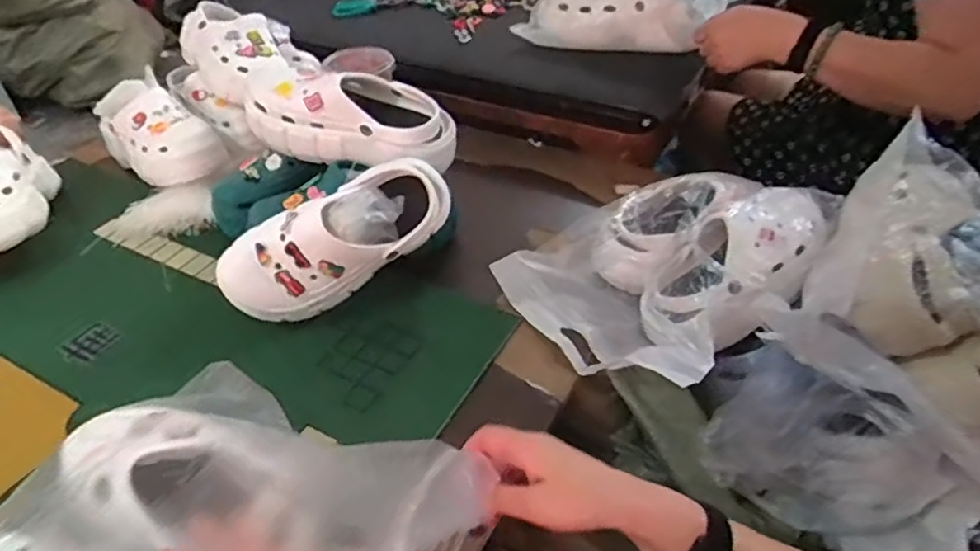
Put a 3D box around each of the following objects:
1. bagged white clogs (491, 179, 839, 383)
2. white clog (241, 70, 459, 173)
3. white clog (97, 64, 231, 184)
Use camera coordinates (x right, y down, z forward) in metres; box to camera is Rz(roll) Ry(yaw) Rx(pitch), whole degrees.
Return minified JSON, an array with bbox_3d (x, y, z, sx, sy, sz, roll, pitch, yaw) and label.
[{"bbox_3d":[0.196,-0.026,0.723,0.300,0.111,0.276,-2,43,2],"label":"bagged white clogs"},{"bbox_3d":[-0.174,-0.207,0.796,0.252,0.098,0.104,9,44,13],"label":"white clog"},{"bbox_3d":[-0.530,-0.226,0.999,0.218,0.104,0.128,32,53,32],"label":"white clog"}]

